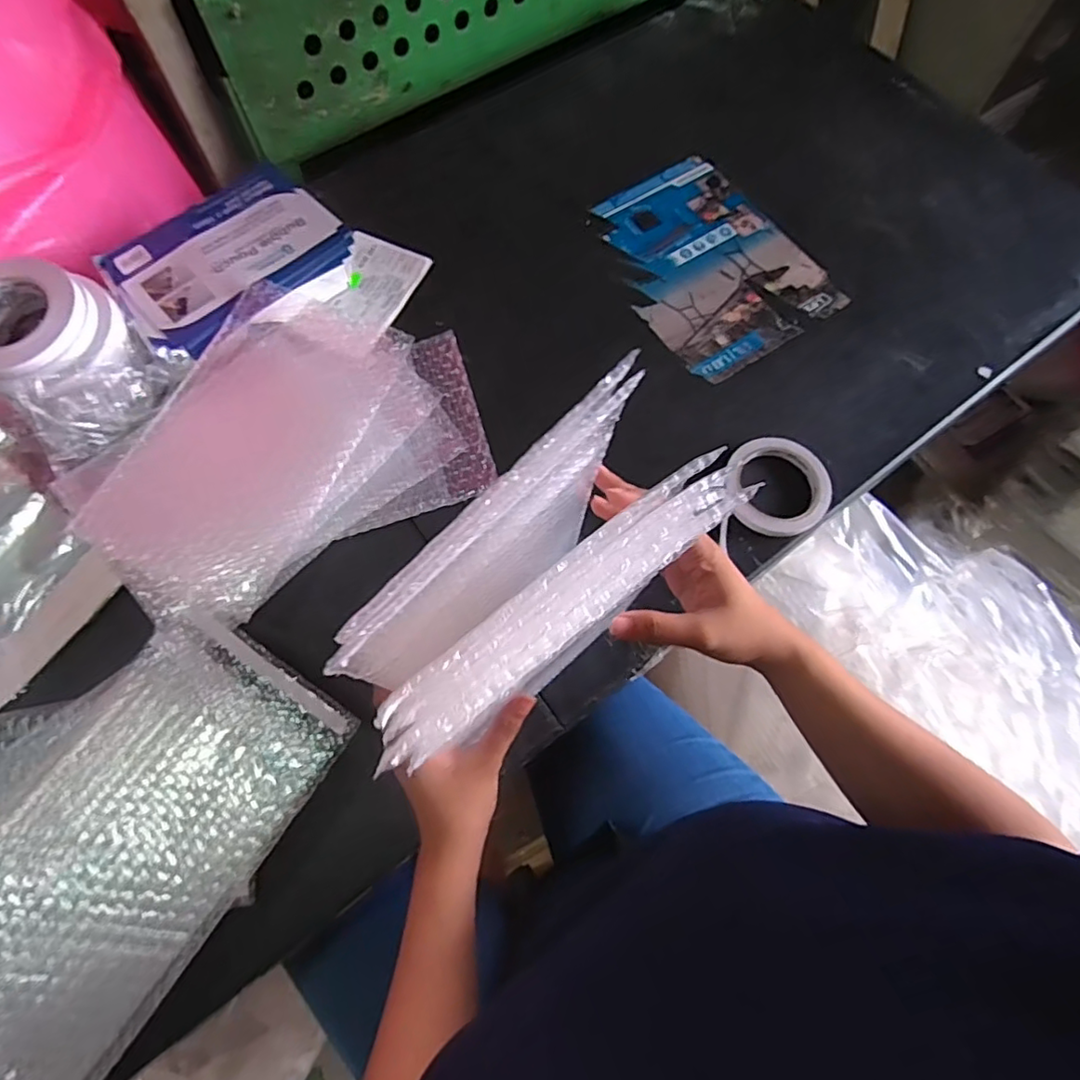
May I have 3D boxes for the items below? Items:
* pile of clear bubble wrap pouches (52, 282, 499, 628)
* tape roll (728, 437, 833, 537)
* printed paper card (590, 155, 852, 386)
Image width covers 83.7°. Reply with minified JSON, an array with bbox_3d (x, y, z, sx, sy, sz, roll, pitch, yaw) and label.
[{"bbox_3d":[-0.247,-0.095,0.579,0.373,0.042,0.282,-31,71,-12],"label":"pile of clear bubble wrap pouches"},{"bbox_3d":[0.232,-0.055,0.588,0.096,0.018,0.100,0,69,0],"label":"tape roll"},{"bbox_3d":[0.190,-0.323,0.698,0.206,0.006,0.273,-31,73,-8],"label":"printed paper card"}]

